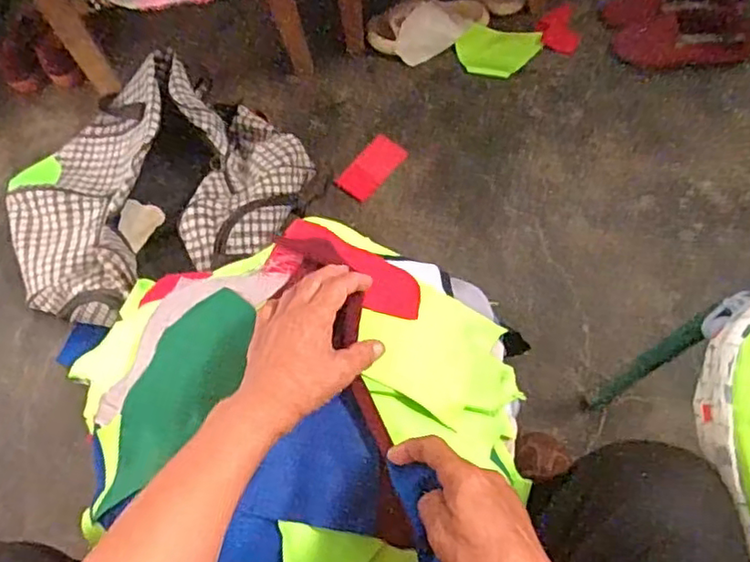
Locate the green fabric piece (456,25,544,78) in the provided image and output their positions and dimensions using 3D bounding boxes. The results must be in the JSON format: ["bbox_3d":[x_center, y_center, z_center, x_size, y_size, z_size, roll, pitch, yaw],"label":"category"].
[{"bbox_3d":[0.239,-0.439,1.195,0.160,0.029,0.101,-1,64,6],"label":"green fabric piece"}]

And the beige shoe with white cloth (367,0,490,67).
[{"bbox_3d":[0.105,-0.492,1.214,0.238,0.070,0.096,-24,64,-6],"label":"beige shoe with white cloth"}]

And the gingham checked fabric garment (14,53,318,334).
[{"bbox_3d":[-0.380,-0.171,1.082,0.504,0.121,0.414,-21,64,-4],"label":"gingham checked fabric garment"}]

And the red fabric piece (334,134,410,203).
[{"bbox_3d":[-0.003,-0.199,1.109,0.069,0.009,0.133,32,72,20],"label":"red fabric piece"}]

